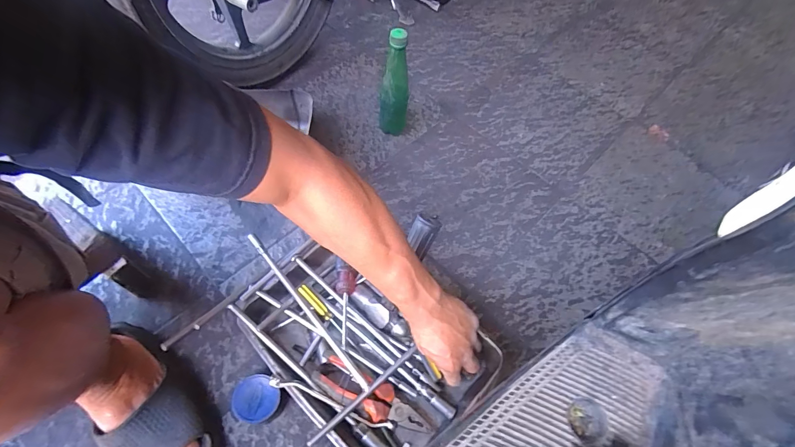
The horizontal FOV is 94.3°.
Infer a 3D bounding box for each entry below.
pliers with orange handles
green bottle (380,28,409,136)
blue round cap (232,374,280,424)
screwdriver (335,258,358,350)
[{"bbox_3d":[-0.034,0.242,0.510,0.167,0.021,0.050,22,62,10],"label":"pliers with orange handles"},{"bbox_3d":[-0.008,-0.250,0.705,0.055,0.219,0.049,-2,59,-5],"label":"green bottle"},{"bbox_3d":[-0.188,0.235,0.493,0.059,0.016,0.056,-2,63,-7],"label":"blue round cap"},{"bbox_3d":[-0.081,0.124,0.571,0.030,0.025,0.129,1,76,-2],"label":"screwdriver"}]

